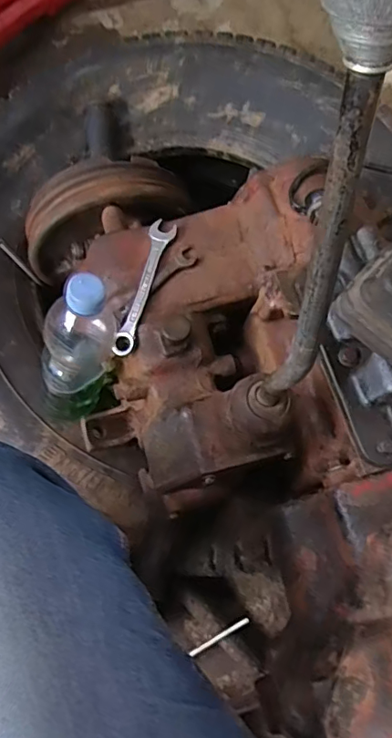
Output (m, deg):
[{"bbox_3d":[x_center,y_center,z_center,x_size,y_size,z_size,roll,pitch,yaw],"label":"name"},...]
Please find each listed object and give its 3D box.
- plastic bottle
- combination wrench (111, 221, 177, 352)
[{"bbox_3d":[-0.118,-0.021,0.524,0.055,0.228,0.071,32,55,7],"label":"plastic bottle"},{"bbox_3d":[-0.051,-0.083,0.526,0.026,0.009,0.148,16,74,-2],"label":"combination wrench"}]

